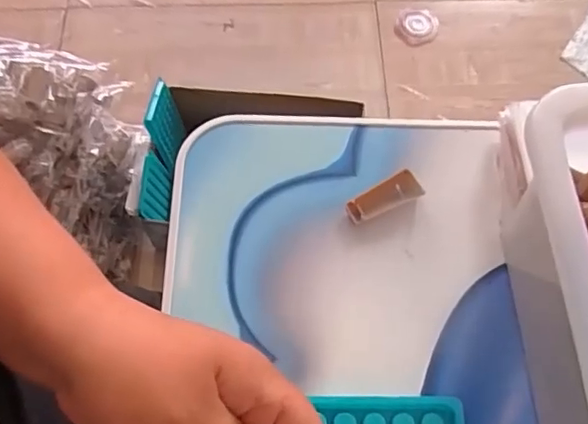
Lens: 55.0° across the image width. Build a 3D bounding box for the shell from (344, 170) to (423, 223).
[{"bbox_3d":[0.058,-0.008,0.364,0.049,0.007,0.019,-29,70,-12],"label":"shell"}]

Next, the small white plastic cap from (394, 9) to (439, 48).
[{"bbox_3d":[0.236,-0.357,1.087,0.077,0.025,0.089,21,68,8],"label":"small white plastic cap"}]

